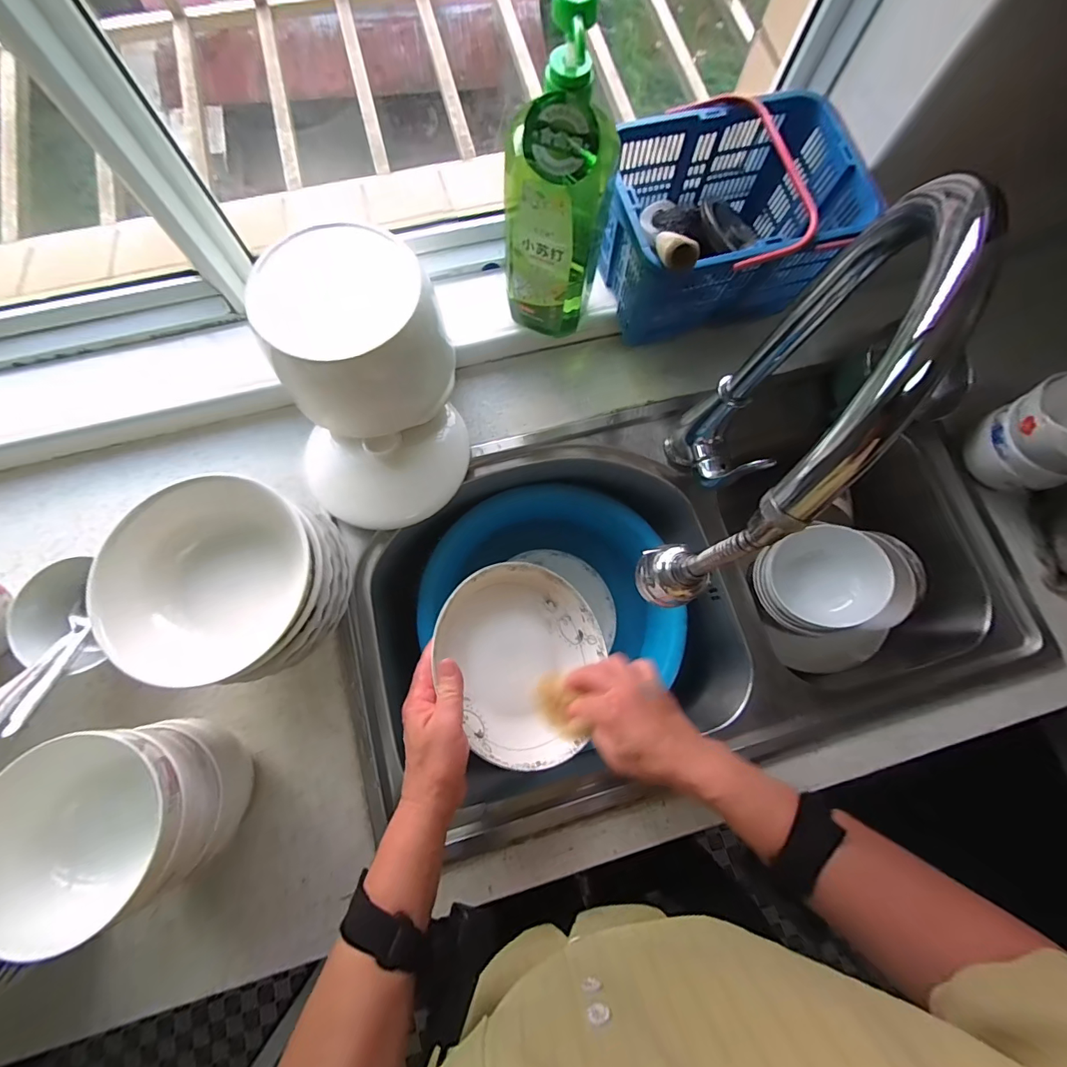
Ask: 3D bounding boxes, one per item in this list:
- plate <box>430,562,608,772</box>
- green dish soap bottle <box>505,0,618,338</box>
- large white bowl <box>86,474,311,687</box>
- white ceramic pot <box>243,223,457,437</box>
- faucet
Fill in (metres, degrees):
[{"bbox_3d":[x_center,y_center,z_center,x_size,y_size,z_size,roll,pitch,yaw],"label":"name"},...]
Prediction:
[{"bbox_3d":[-0.017,0.124,0.460,0.179,0.032,0.191,13,65,-29],"label":"plate"},{"bbox_3d":[0.022,-0.304,0.412,0.086,0.273,0.074,12,77,1],"label":"green dish soap bottle"},{"bbox_3d":[-0.274,0.036,0.381,0.159,0.065,0.161,0,77,-2],"label":"large white bowl"},{"bbox_3d":[-0.178,-0.202,0.478,0.165,0.140,0.160,0,77,-2],"label":"white ceramic pot"},{"bbox_3d":[0.148,-0.056,0.357,0.059,0.388,0.211,31,78,5],"label":"faucet"}]

